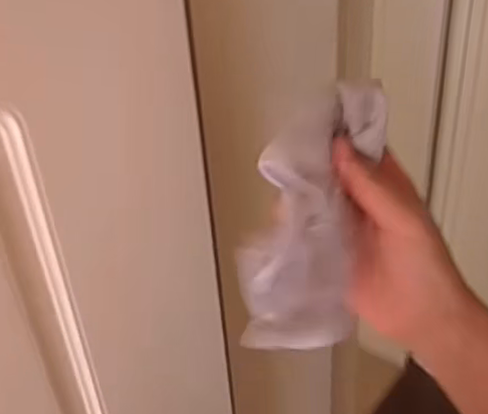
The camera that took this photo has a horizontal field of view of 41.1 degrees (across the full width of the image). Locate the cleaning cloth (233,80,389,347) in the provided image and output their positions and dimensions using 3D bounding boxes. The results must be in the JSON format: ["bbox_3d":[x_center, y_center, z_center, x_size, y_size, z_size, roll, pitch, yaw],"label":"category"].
[{"bbox_3d":[0.036,0.003,0.341,0.051,0.062,0.143,11,77,20],"label":"cleaning cloth"}]

